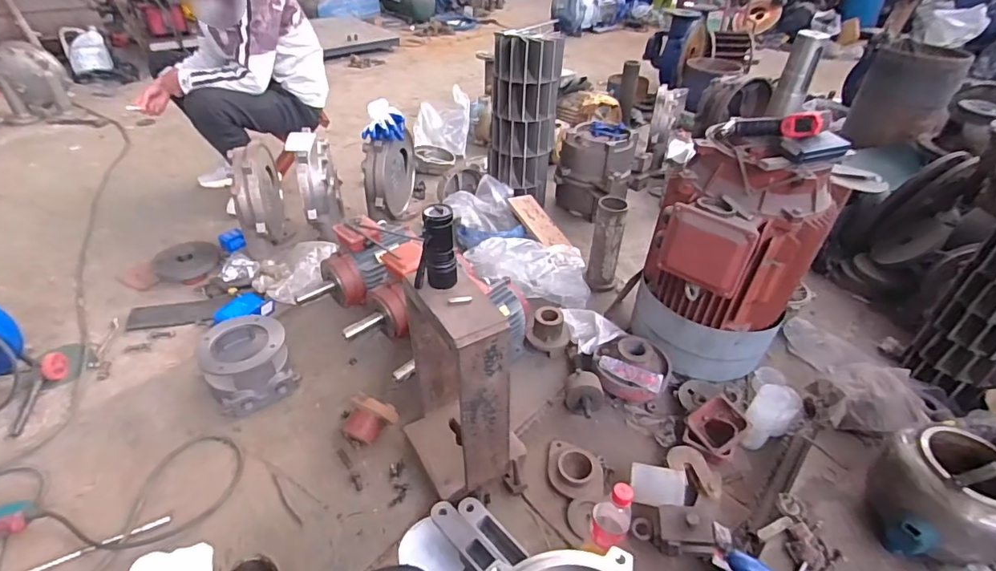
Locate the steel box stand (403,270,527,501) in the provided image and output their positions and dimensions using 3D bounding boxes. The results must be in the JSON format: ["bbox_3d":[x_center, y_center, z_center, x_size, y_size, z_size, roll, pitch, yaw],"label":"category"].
[{"bbox_3d":[-0.081,0.197,0.957,0.168,0.427,0.234,-19,43,-24],"label":"steel box stand"}]

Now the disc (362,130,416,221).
[{"bbox_3d":[-0.383,-0.391,1.743,0.100,0.277,0.280,7,39,6],"label":"disc"}]

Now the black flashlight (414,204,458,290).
[{"bbox_3d":[-0.104,-0.056,0.821,0.068,0.140,0.047,-4,39,-7],"label":"black flashlight"}]

